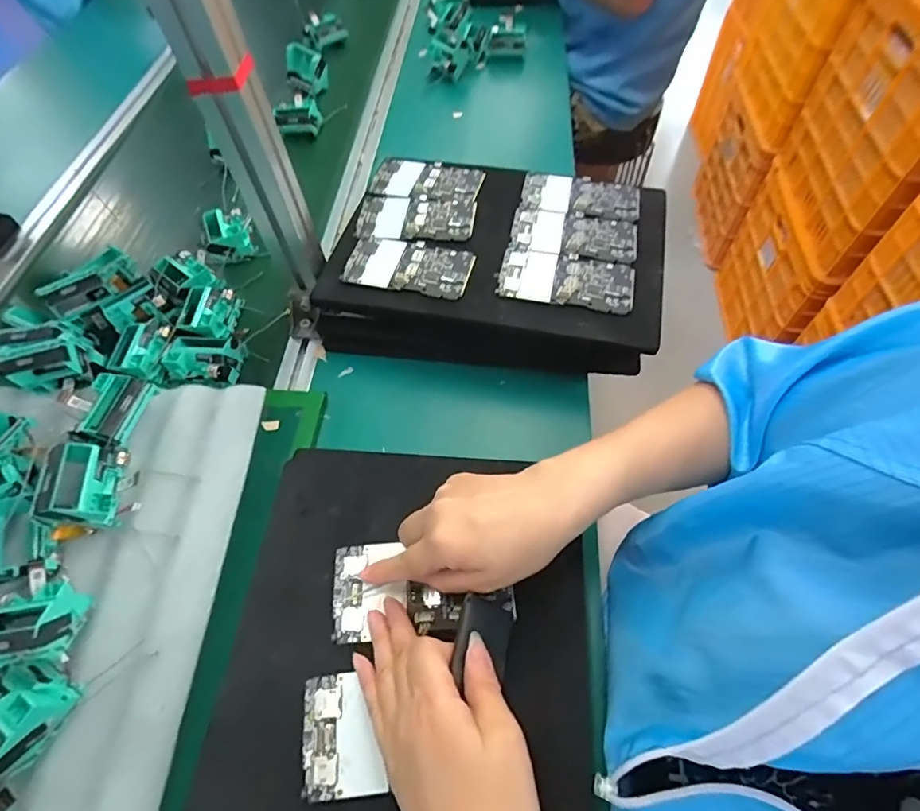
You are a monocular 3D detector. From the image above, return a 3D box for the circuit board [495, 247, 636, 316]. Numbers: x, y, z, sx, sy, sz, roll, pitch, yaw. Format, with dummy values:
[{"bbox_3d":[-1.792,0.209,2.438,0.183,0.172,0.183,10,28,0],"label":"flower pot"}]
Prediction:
[{"bbox_3d":[0.109,-0.132,0.505,0.134,0.006,0.071,9,59,8],"label":"circuit board"}]

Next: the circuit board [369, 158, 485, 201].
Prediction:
[{"bbox_3d":[-0.040,-0.277,0.601,0.133,0.008,0.068,9,64,9],"label":"circuit board"}]

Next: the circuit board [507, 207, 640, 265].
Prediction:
[{"bbox_3d":[0.127,-0.192,0.546,0.136,0.009,0.074,11,60,9],"label":"circuit board"}]

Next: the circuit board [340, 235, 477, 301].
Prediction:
[{"bbox_3d":[-0.053,-0.149,0.523,0.131,0.011,0.070,12,60,10],"label":"circuit board"}]

